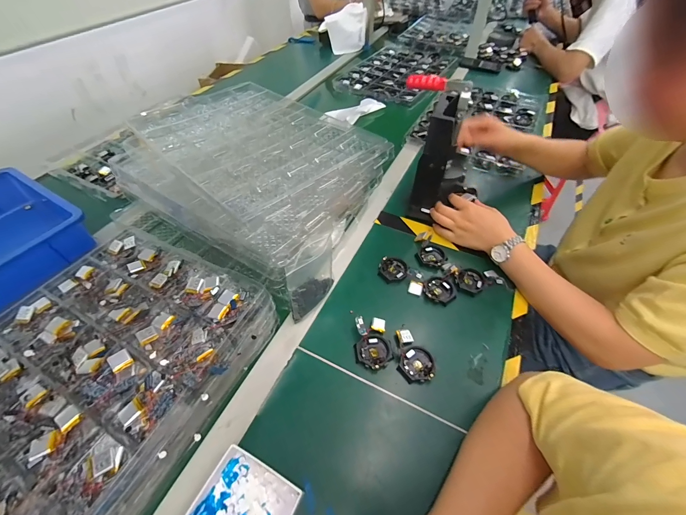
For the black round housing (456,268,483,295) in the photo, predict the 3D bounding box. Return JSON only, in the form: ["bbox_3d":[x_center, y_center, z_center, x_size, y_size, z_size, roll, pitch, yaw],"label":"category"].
[{"bbox_3d":[0.221,0.040,0.526,0.044,0.007,0.050,9,53,8],"label":"black round housing"}]

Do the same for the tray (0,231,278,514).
[{"bbox_3d":[-0.329,0.169,0.375,0.309,0.093,0.439,23,56,18],"label":"tray"}]

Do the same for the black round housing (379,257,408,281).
[{"bbox_3d":[0.090,0.020,0.540,0.048,0.014,0.051,-1,52,1],"label":"black round housing"}]

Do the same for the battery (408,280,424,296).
[{"bbox_3d":[0.124,0.052,0.511,0.022,0.006,0.023,16,54,13],"label":"battery"}]

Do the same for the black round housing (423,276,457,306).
[{"bbox_3d":[0.165,0.054,0.512,0.051,0.011,0.050,-1,52,1],"label":"black round housing"}]

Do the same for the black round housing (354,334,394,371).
[{"bbox_3d":[0.045,0.139,0.444,0.054,0.009,0.048,-22,55,-15],"label":"black round housing"}]

